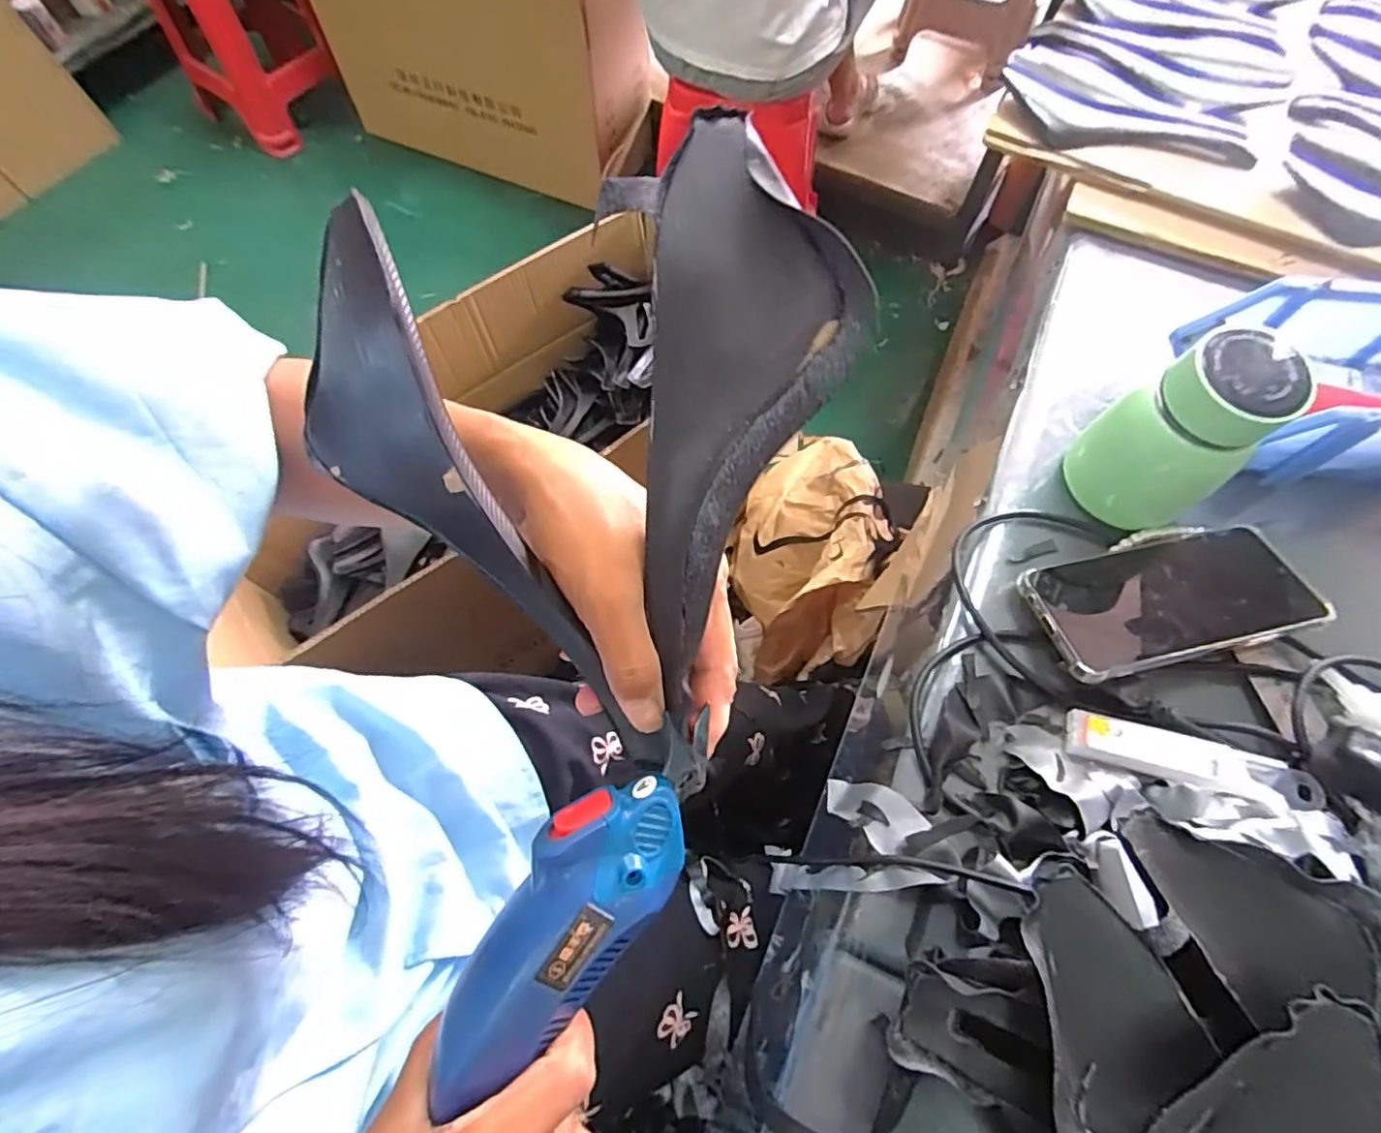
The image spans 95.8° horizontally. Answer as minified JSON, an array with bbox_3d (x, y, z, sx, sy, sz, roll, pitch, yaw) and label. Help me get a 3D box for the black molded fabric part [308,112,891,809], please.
[{"bbox_3d":[-0.028,-0.053,0.230,0.194,0.122,0.155,40,72,15],"label":"black molded fabric part"}]

